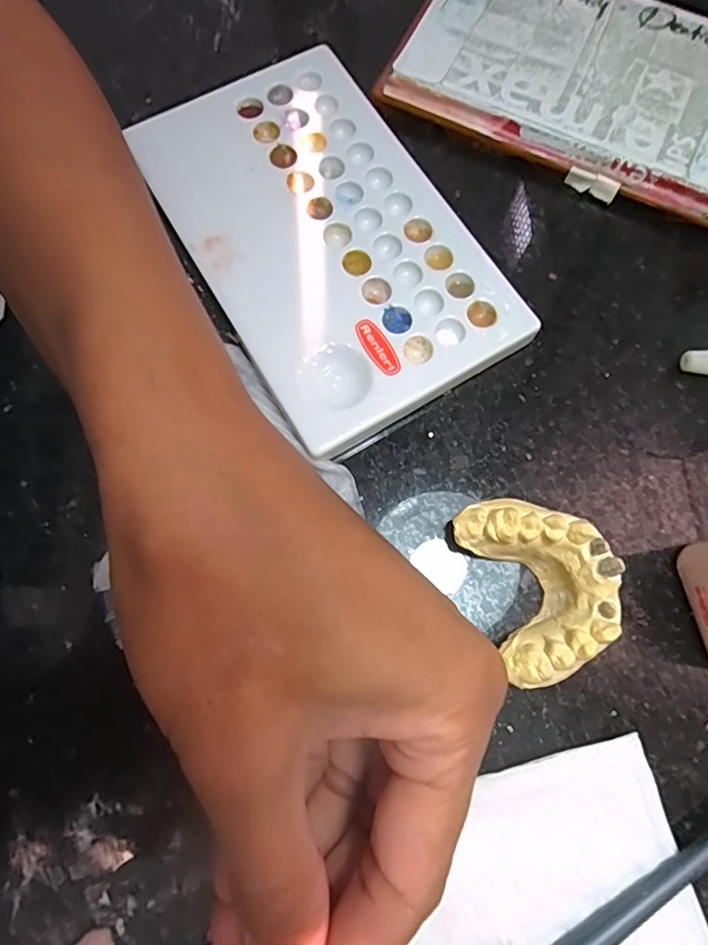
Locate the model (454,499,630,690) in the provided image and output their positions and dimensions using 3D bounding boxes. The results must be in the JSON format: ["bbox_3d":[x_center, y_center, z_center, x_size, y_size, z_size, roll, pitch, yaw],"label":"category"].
[{"bbox_3d":[0.057,0.033,0.156,0.036,0.026,0.054,-17,78,-5],"label":"model"}]

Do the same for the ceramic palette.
[{"bbox_3d":[-0.012,-0.088,0.193,0.092,0.011,0.150,-30,79,-7],"label":"ceramic palette"}]

